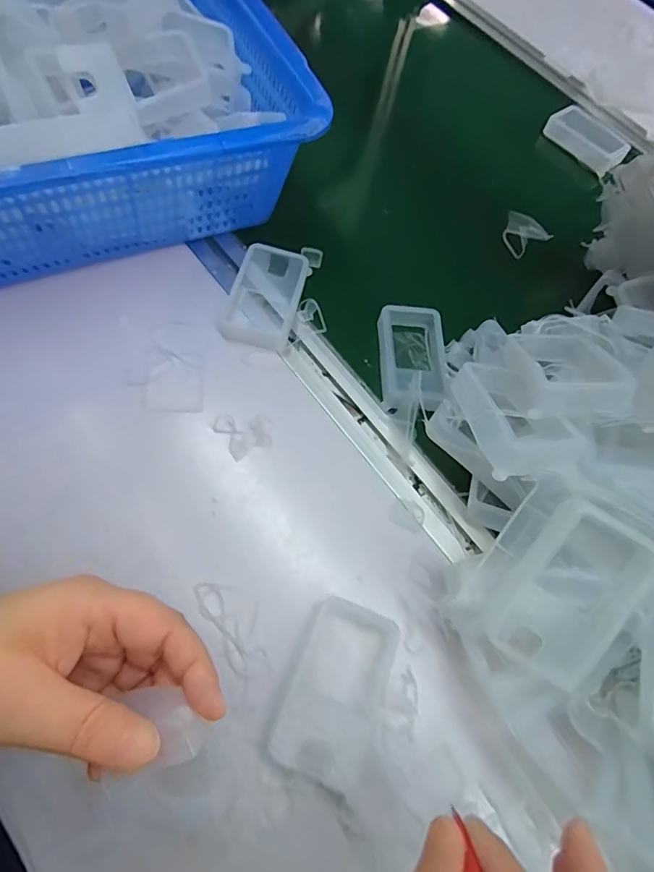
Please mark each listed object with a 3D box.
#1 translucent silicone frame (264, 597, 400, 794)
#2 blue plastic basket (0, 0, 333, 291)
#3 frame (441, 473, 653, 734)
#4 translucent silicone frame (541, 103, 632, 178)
[{"bbox_3d":[0.006,0.149,0.287,0.057,0.023,0.093,22,64,2],"label":"translucent silicone frame"},{"bbox_3d":[-0.230,-0.262,0.371,0.366,0.154,0.299,-24,70,-16],"label":"blue plastic basket"},{"bbox_3d":[0.126,0.096,0.274,0.085,0.019,0.123,37,94,9],"label":"frame"},{"bbox_3d":[0.317,-0.360,0.586,0.048,0.024,0.097,-35,75,-21],"label":"translucent silicone frame"}]

